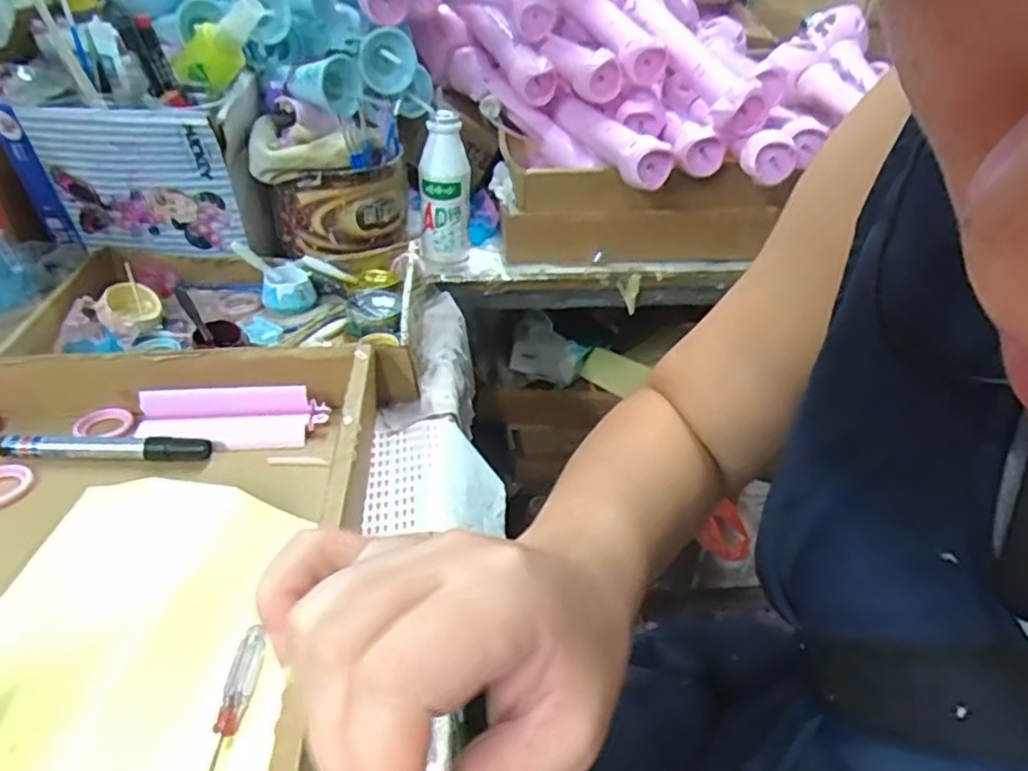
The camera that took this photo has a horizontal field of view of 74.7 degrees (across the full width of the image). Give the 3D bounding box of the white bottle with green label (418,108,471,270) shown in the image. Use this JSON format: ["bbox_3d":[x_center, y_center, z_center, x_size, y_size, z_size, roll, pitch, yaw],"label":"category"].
[{"bbox_3d":[-0.070,-0.194,0.682,0.050,0.144,0.044,1,35,-4],"label":"white bottle with green label"}]

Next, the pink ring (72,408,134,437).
[{"bbox_3d":[-0.289,0.027,0.473,0.040,0.007,0.030,-6,36,-13],"label":"pink ring"}]

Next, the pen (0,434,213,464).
[{"bbox_3d":[-0.270,0.041,0.446,0.134,0.014,0.017,2,35,-1],"label":"pen"}]

